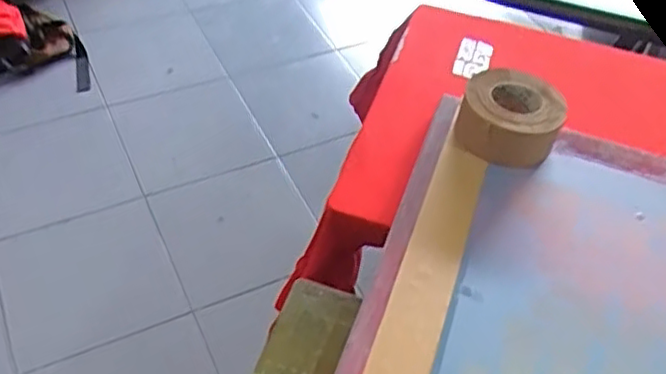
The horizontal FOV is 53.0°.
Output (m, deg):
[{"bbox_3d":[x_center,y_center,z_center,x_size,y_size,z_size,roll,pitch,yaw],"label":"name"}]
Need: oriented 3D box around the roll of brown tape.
[{"bbox_3d":[0.182,-0.067,0.687,0.097,0.051,0.104,3,48,-3],"label":"roll of brown tape"}]

